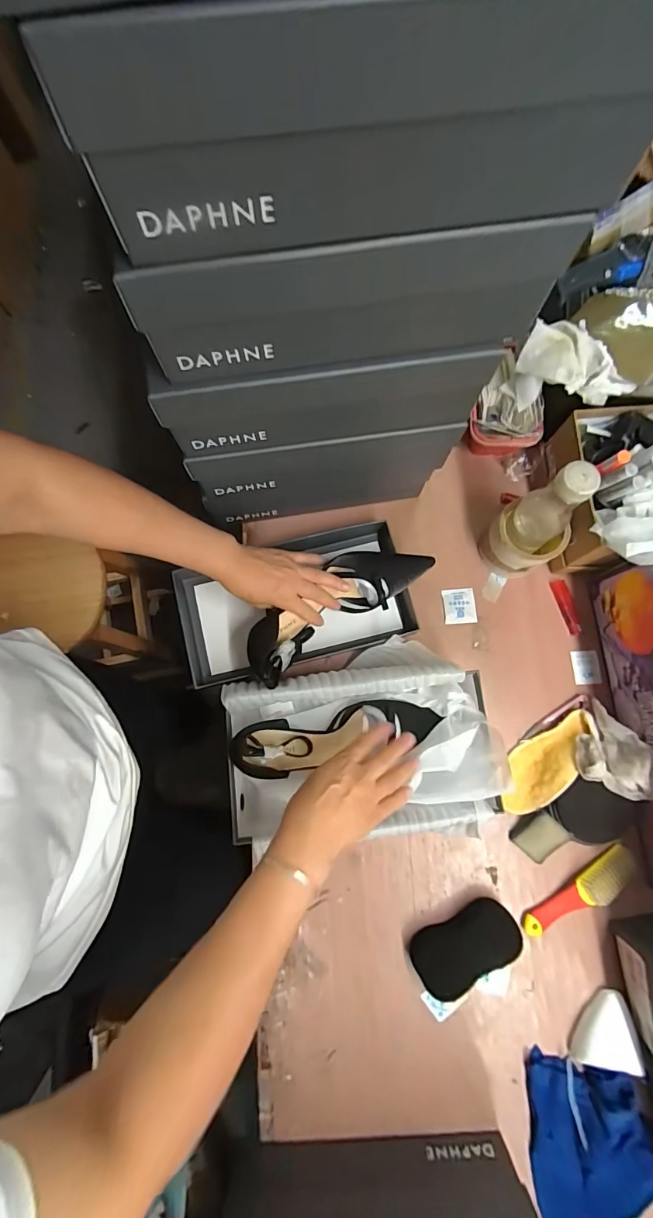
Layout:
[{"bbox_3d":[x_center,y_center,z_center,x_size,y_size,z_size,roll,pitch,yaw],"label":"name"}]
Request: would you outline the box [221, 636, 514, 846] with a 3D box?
[{"bbox_3d":[0.037,0.153,0.522,0.295,0.123,0.214,-5,79,0],"label":"box"}]

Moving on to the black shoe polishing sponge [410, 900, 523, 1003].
[{"bbox_3d":[0.167,0.406,0.521,0.129,0.036,0.057,-29,79,-5],"label":"black shoe polishing sponge"}]

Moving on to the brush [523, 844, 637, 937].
[{"bbox_3d":[0.310,0.347,0.526,0.155,0.030,0.032,-37,80,-6],"label":"brush"}]

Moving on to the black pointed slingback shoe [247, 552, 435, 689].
[{"bbox_3d":[0.009,-0.009,0.563,0.255,0.065,0.089,-32,80,-3],"label":"black pointed slingback shoe"}]

